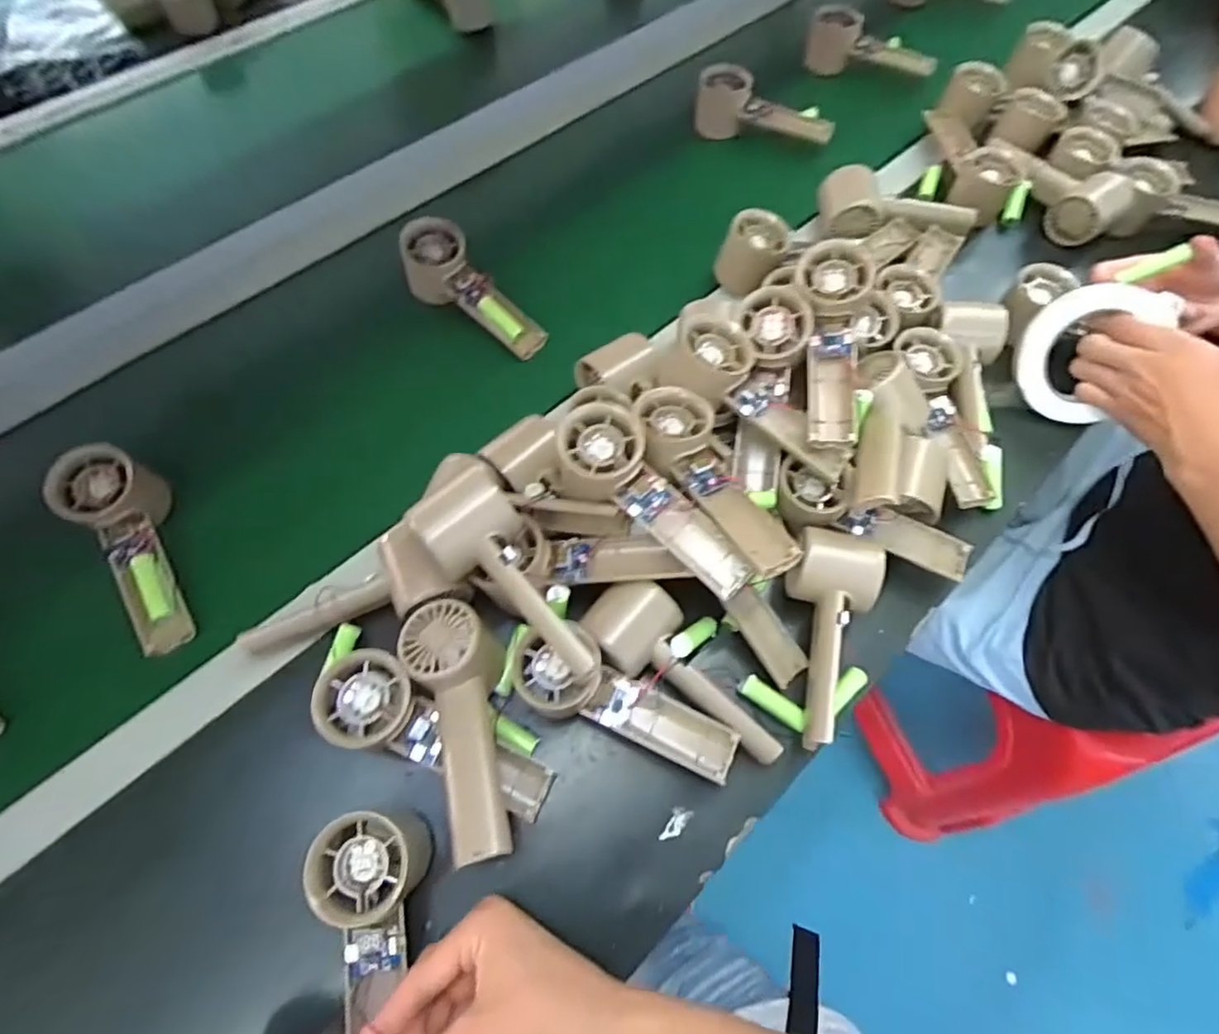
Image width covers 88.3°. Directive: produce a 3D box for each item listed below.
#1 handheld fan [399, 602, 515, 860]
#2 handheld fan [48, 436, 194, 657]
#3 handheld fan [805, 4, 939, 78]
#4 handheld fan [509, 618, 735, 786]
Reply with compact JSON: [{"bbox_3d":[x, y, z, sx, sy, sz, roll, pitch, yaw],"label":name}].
[{"bbox_3d":[-0.090,0.132,0.406,0.056,0.048,0.155,-16,65,-9],"label":"handheld fan"},{"bbox_3d":[-0.362,0.023,0.478,0.058,0.049,0.161,-22,92,-11],"label":"handheld fan"},{"bbox_3d":[0.334,-0.605,0.803,0.165,0.060,0.064,7,64,2],"label":"handheld fan"},{"bbox_3d":[0.010,0.126,0.426,0.161,0.044,0.055,26,66,-4],"label":"handheld fan"}]

